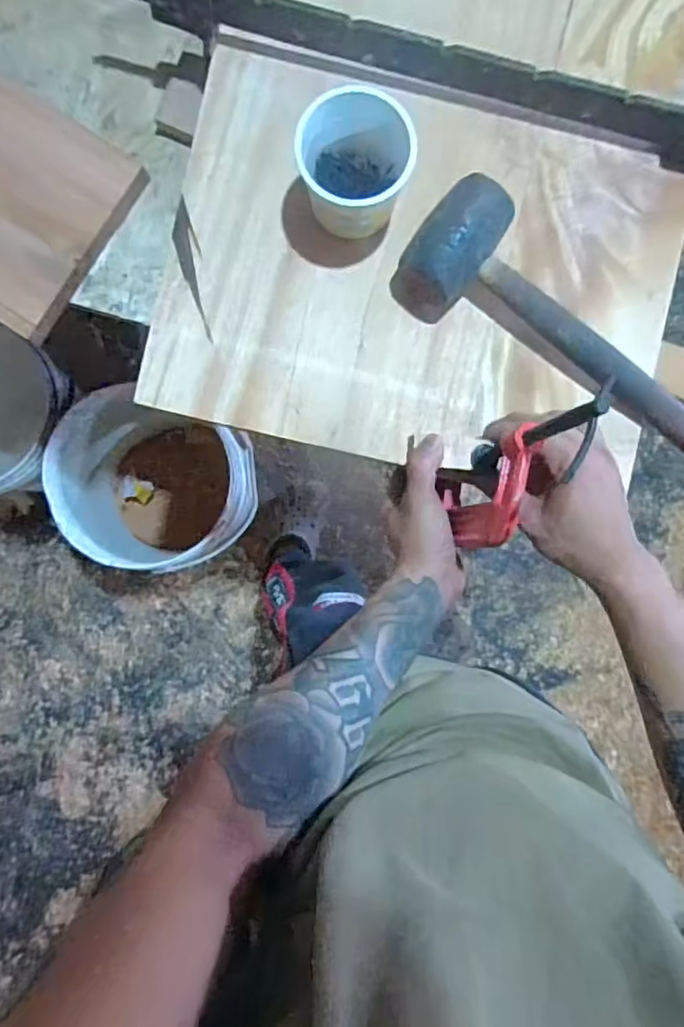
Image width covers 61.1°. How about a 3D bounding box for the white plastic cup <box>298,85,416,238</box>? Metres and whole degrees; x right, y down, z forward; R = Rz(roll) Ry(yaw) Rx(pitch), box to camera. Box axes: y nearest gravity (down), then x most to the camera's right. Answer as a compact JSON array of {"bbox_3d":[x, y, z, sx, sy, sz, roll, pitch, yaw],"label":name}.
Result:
[{"bbox_3d":[0.009,-0.287,0.486,0.090,0.069,0.083,0,88,-2],"label":"white plastic cup"}]

